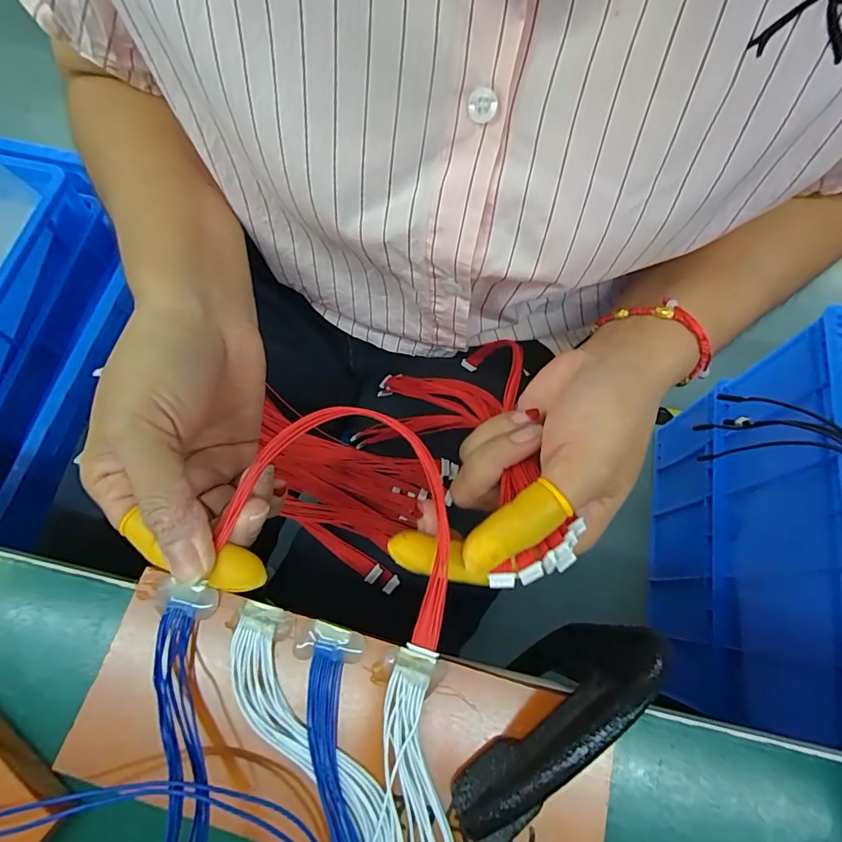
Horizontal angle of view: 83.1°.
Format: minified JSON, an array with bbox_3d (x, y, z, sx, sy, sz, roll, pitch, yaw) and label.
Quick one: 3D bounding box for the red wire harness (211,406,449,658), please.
[{"bbox_3d":[-0.025,0.036,0.201,0.101,0.011,0.081,23,71,7],"label":"red wire harness"}]

